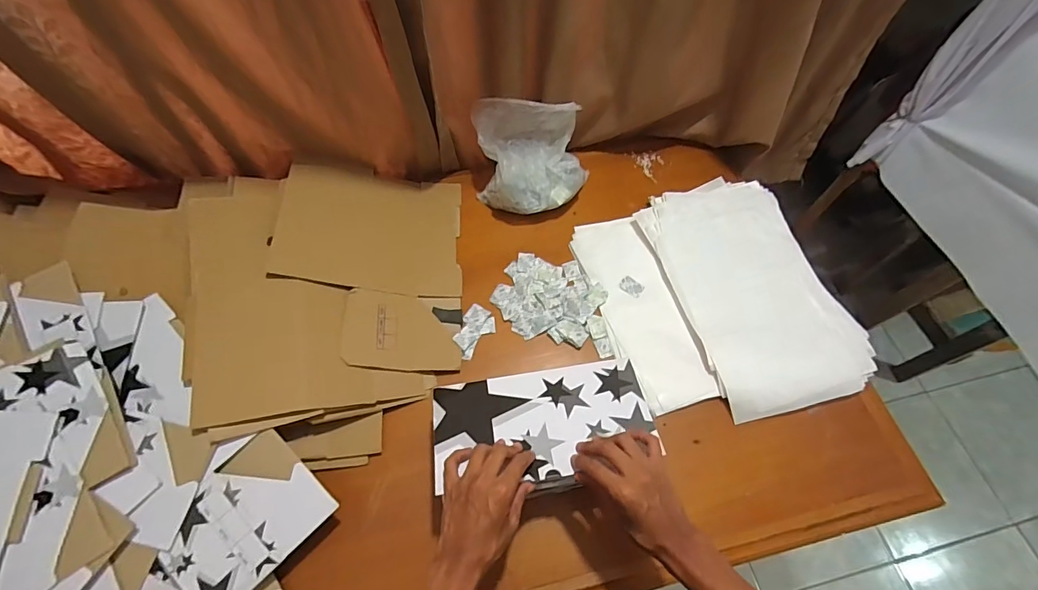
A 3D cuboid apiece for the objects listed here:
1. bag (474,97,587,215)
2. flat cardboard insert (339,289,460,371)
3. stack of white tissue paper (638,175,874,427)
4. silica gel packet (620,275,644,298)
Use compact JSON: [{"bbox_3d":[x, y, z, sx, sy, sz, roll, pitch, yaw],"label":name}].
[{"bbox_3d":[0.027,-0.263,0.831,0.209,0.153,0.170,-11,62,-6],"label":"bag"},{"bbox_3d":[-0.188,0.058,0.731,0.182,0.008,0.127,7,63,-17],"label":"flat cardboard insert"},{"bbox_3d":[0.401,-0.025,0.768,0.266,0.025,0.426,-14,63,-8],"label":"stack of white tissue paper"},{"bbox_3d":[0.201,-0.016,0.794,0.041,0.005,0.030,32,66,16],"label":"silica gel packet"}]

